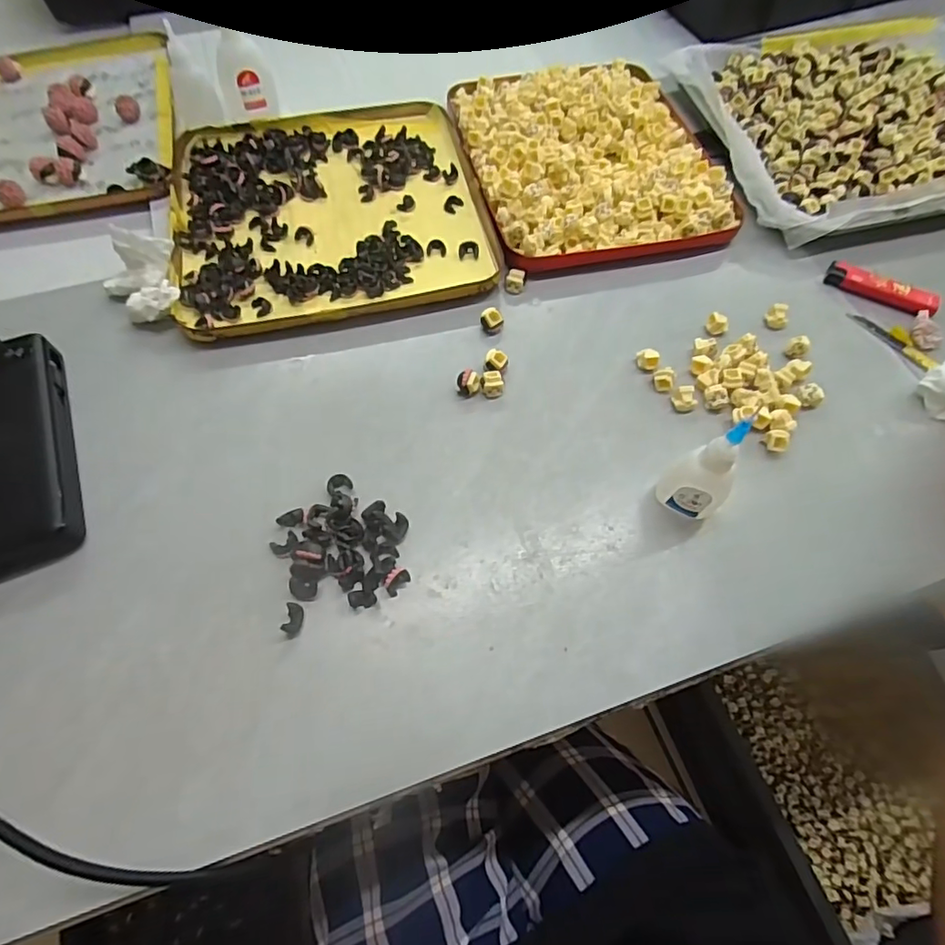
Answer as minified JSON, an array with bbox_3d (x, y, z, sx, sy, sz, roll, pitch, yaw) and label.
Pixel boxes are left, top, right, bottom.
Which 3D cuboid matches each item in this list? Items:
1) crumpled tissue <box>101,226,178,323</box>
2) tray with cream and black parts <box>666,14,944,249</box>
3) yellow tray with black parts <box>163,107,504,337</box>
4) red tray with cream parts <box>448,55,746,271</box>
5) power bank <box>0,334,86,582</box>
[{"bbox_3d":[-0.235,-0.140,0.392,0.055,0.035,0.073,-33,68,-15],"label":"crumpled tissue"},{"bbox_3d":[0.389,-0.338,0.498,0.376,0.023,0.273,-12,64,-6],"label":"tray with cream and black parts"},{"bbox_3d":[-0.118,-0.222,0.448,0.239,0.014,0.246,-13,65,-6],"label":"yellow tray with black parts"},{"bbox_3d":[0.098,-0.279,0.468,0.201,0.028,0.240,-8,64,-4],"label":"red tray with cream parts"},{"bbox_3d":[-0.289,-0.011,0.333,0.075,0.027,0.163,-21,66,-10],"label":"power bank"}]

